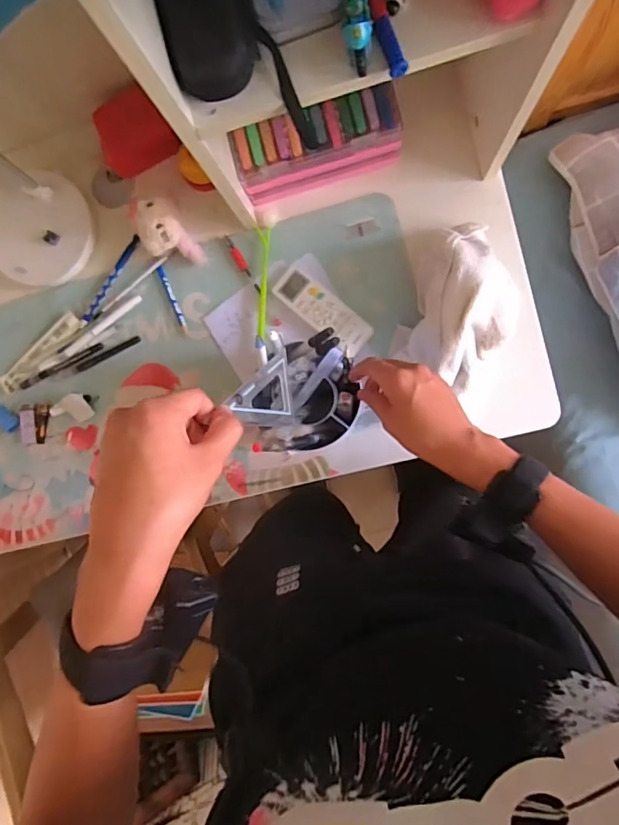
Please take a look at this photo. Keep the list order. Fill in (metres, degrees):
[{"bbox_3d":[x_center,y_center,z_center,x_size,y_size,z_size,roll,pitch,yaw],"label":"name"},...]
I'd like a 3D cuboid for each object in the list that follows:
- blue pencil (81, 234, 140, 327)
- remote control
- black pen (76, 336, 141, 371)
[{"bbox_3d":[-0.259,-0.169,0.671,0.013,0.005,0.133,34,95,5],"label":"blue pencil"},{"bbox_3d":[0.016,-0.124,0.635,0.130,0.023,0.046,41,96,5],"label":"remote control"},{"bbox_3d":[-0.261,-0.076,0.677,0.088,0.010,0.010,-27,88,7],"label":"black pen"}]

